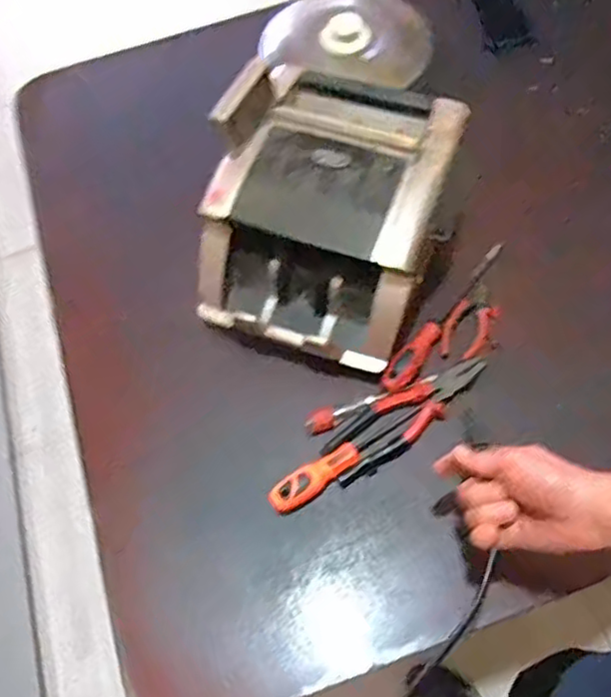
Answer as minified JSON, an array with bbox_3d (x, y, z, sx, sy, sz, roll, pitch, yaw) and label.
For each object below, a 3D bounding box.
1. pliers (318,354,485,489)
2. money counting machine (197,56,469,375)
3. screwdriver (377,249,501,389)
[{"bbox_3d":[0.114,0.073,0.747,0.208,0.028,0.064,-37,66,-14],"label":"pliers"},{"bbox_3d":[0.027,-0.160,0.750,0.250,0.176,0.291,17,66,12],"label":"money counting machine"},{"bbox_3d":[0.165,-0.034,0.776,0.028,0.024,0.217,36,71,20],"label":"screwdriver"}]

